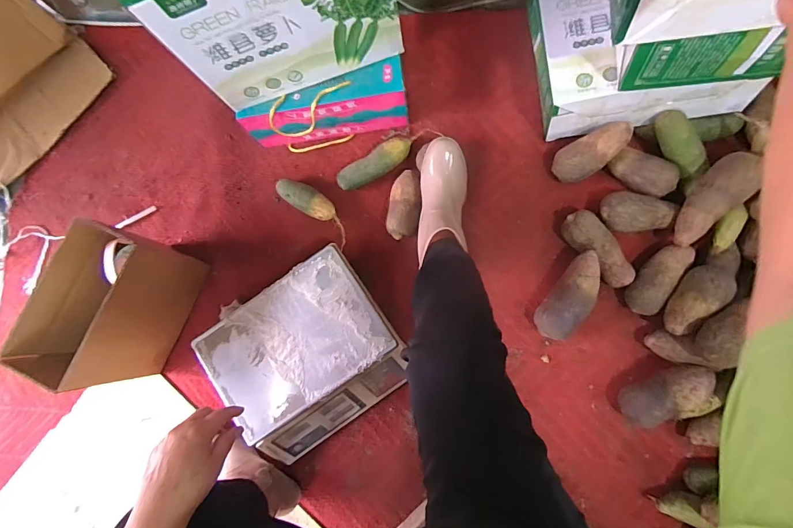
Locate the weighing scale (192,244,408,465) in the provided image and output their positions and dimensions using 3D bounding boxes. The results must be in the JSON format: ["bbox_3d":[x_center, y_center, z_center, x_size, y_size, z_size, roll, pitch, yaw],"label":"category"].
[{"bbox_3d":[-0.168,0.182,0.761,0.329,0.110,0.298,-35,81,2],"label":"weighing scale"}]

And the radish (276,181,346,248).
[{"bbox_3d":[-0.177,-0.123,0.819,0.210,0.042,0.056,40,90,10],"label":"radish"}]

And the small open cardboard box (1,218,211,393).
[{"bbox_3d":[-0.535,0.087,0.749,0.141,0.244,0.293,21,86,9],"label":"small open cardboard box"}]

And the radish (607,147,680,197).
[{"bbox_3d":[0.474,-0.175,0.732,0.124,0.061,0.063,25,87,9],"label":"radish"}]

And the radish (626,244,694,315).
[{"bbox_3d":[0.491,0.026,0.722,0.061,0.064,0.154,40,90,10],"label":"radish"}]

